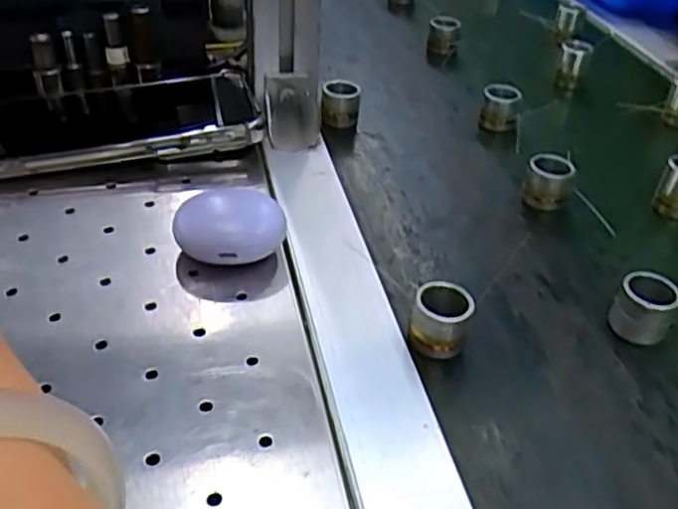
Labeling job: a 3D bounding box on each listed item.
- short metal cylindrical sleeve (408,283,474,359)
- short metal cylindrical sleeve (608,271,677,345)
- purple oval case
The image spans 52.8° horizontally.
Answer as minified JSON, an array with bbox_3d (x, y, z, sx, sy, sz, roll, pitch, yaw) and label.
[{"bbox_3d":[0.044,0.026,0.293,0.023,0.023,0.023,3,38,-3],"label":"short metal cylindrical sleeve"},{"bbox_3d":[0.138,0.024,0.309,0.024,0.026,0.020,26,42,25],"label":"short metal cylindrical sleeve"},{"bbox_3d":[-0.051,-0.011,0.328,0.050,0.026,0.035,-17,43,-26],"label":"purple oval case"}]

